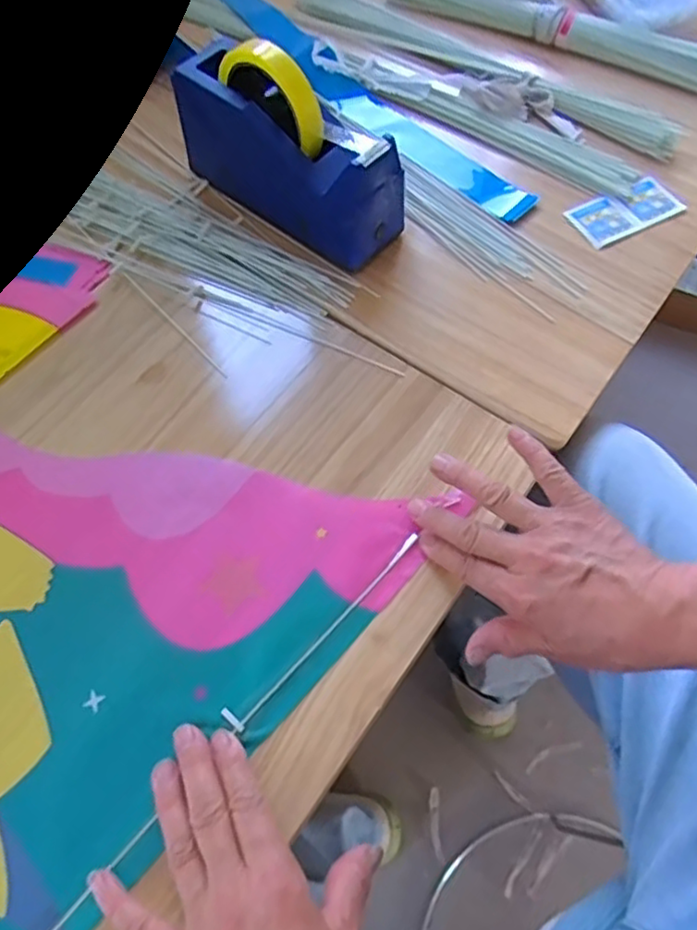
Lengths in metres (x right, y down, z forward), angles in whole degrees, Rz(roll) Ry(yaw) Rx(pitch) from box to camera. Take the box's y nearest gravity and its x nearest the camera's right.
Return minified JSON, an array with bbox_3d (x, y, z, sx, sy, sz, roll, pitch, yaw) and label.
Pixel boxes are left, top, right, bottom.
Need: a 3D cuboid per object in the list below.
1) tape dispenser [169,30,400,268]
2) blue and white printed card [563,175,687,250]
[{"bbox_3d":[-0.050,-0.262,0.536,0.202,0.124,0.070,33,69,15],"label":"tape dispenser"},{"bbox_3d":[0.249,-0.229,0.586,0.098,0.004,0.049,-25,66,-12],"label":"blue and white printed card"}]

